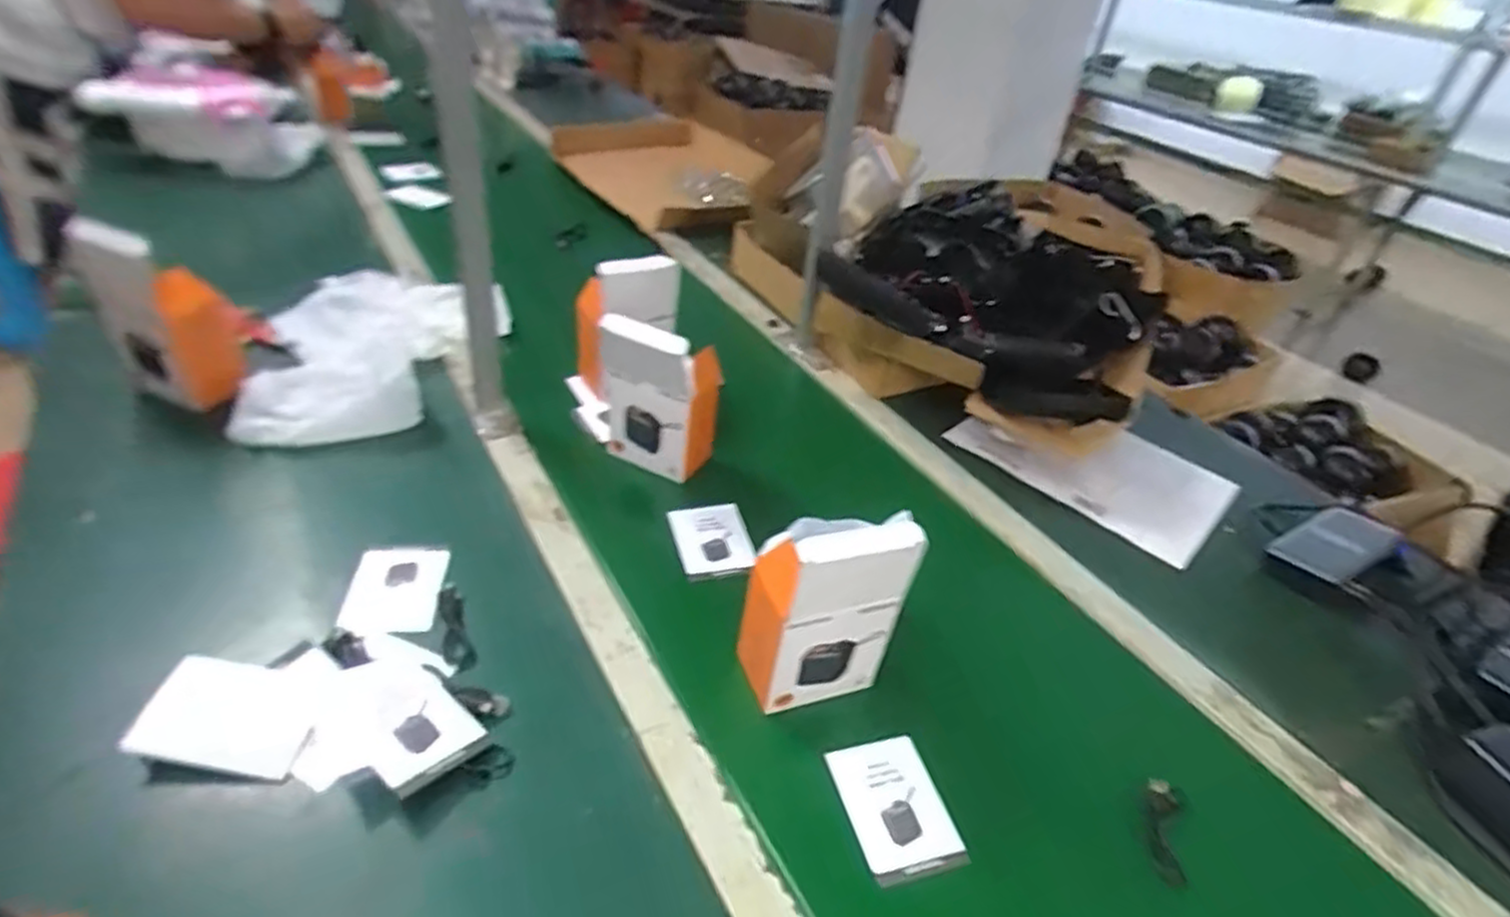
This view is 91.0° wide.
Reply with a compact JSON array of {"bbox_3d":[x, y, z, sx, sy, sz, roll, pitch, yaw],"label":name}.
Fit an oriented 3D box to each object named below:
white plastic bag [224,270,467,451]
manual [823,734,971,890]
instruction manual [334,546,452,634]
[{"bbox_3d":[-0.460,-0.140,0.880,0.224,0.054,0.340,-5,40,-16],"label":"white plastic bag"},{"bbox_3d":[0.103,0.255,0.546,0.076,0.009,0.100,-5,37,-18],"label":"manual"},{"bbox_3d":[-0.302,0.110,0.625,0.069,0.006,0.100,2,33,-11],"label":"instruction manual"}]

